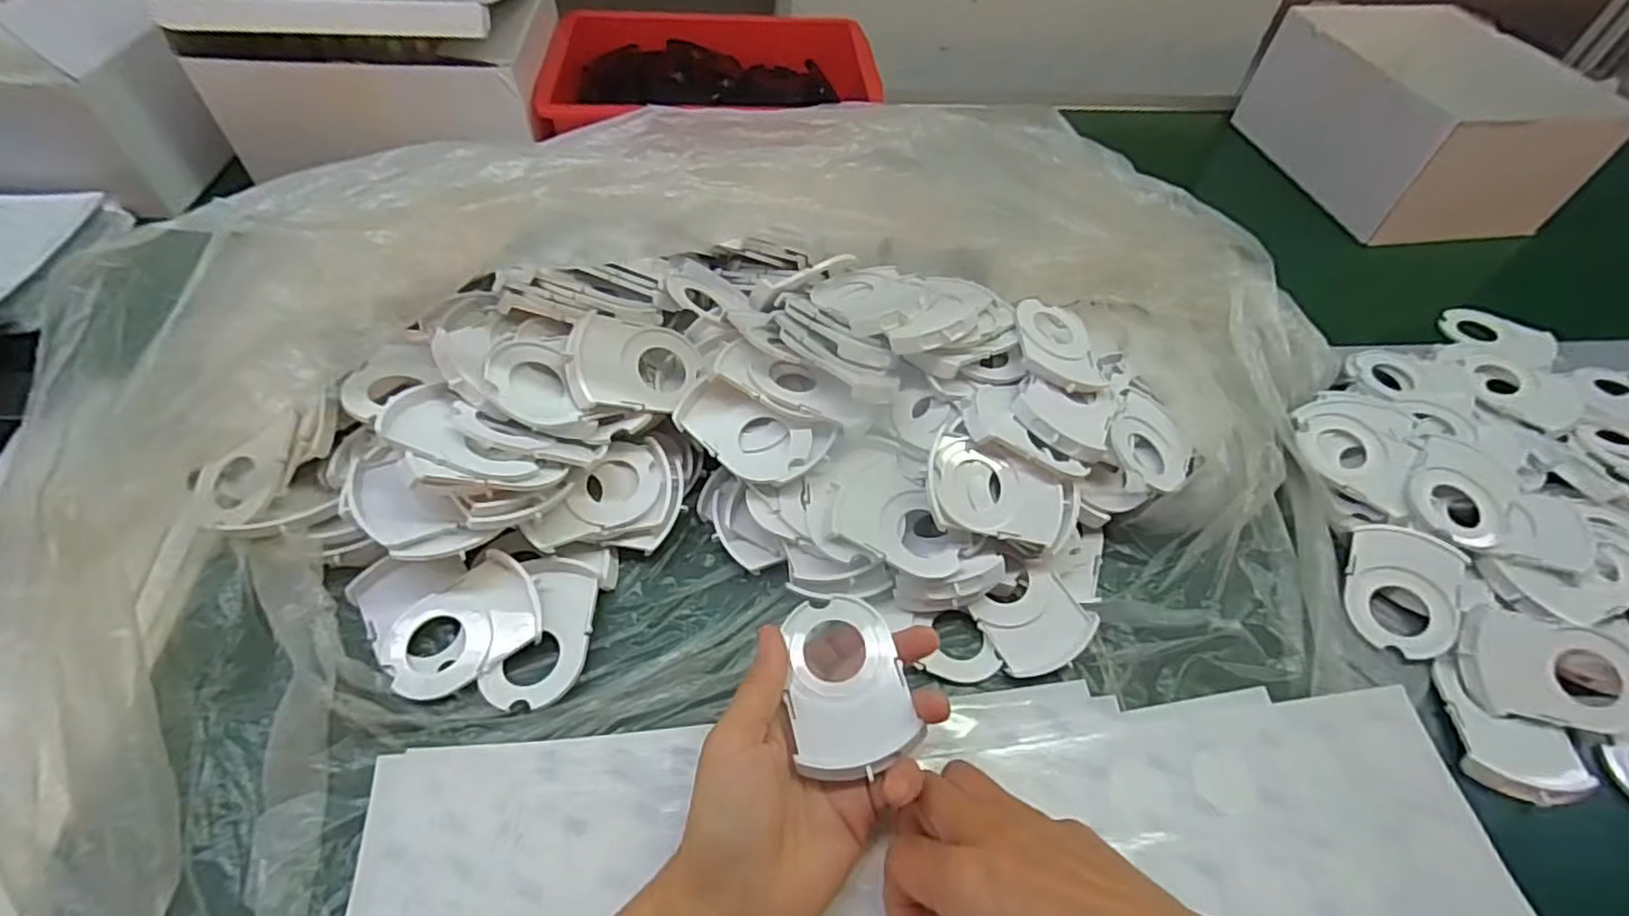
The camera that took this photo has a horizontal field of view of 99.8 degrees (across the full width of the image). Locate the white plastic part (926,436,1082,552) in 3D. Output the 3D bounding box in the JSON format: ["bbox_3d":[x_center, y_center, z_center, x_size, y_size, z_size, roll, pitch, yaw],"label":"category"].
[{"bbox_3d":[0.105,0.021,0.380,0.092,0.013,0.051,18,65,-7],"label":"white plastic part"}]

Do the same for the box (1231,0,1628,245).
[{"bbox_3d":[0.594,-0.336,0.682,0.176,0.123,0.254,-7,53,-9],"label":"box"}]

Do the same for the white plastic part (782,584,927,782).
[{"bbox_3d":[0.012,0.100,0.316,0.054,0.013,0.083,-12,54,-13],"label":"white plastic part"}]

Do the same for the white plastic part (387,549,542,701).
[{"bbox_3d":[-0.185,0.087,0.360,0.076,0.017,0.057,-25,57,-22],"label":"white plastic part"}]

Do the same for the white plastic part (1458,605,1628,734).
[{"bbox_3d":[0.404,0.117,0.371,0.090,0.018,0.053,12,82,4],"label":"white plastic part"}]

